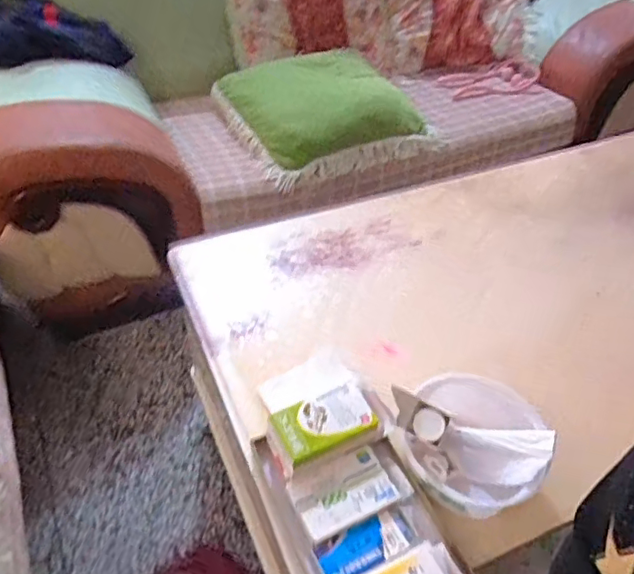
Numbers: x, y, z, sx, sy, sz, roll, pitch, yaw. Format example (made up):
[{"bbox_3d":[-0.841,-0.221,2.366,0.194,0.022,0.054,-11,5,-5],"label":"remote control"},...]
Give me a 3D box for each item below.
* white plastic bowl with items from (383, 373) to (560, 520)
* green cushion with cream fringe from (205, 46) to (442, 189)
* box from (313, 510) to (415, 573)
[{"bbox_3d":[0.198,0.193,0.736,0.175,0.097,0.176,2,44,-1],"label":"white plastic bowl with items"},{"bbox_3d":[0.026,-0.543,1.682,0.541,0.153,0.497,-17,48,-19],"label":"green cushion with cream fringe"},{"bbox_3d":[0.058,0.302,0.668,0.111,0.016,0.053,-18,48,-20],"label":"box"}]

